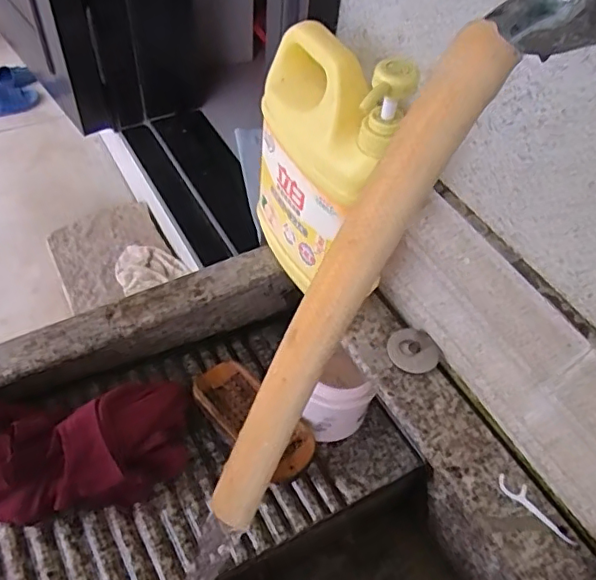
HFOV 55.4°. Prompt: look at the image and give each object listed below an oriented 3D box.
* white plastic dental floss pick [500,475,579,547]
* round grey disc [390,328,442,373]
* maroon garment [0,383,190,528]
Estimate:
[{"bbox_3d":[0.186,0.168,0.440,0.067,0.004,0.018,37,58,22],"label":"white plastic dental floss pick"},{"bbox_3d":[0.105,0.054,0.514,0.044,0.010,0.043,2,51,-3],"label":"round grey disc"},{"bbox_3d":[-0.200,0.130,0.464,0.222,0.068,0.093,-2,50,-26],"label":"maroon garment"}]

